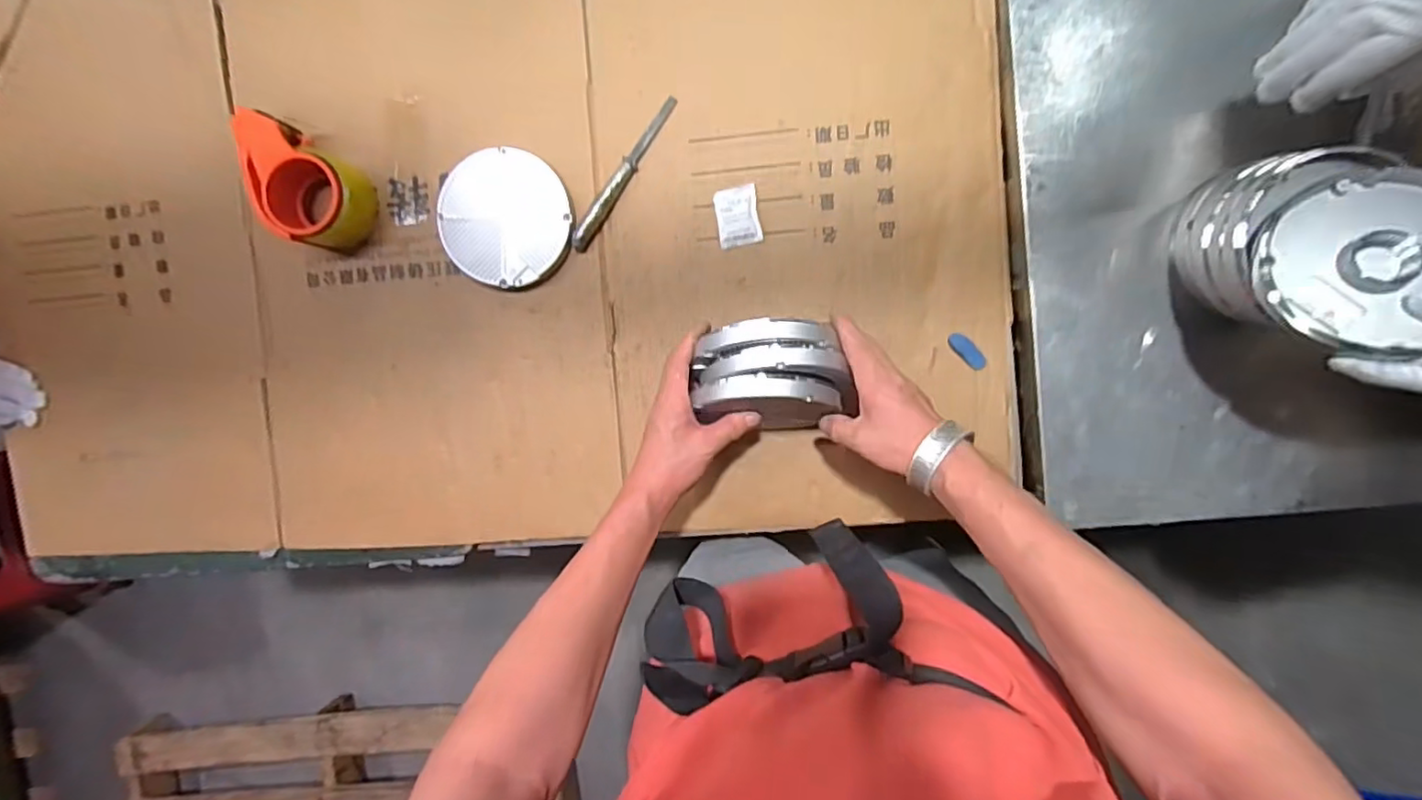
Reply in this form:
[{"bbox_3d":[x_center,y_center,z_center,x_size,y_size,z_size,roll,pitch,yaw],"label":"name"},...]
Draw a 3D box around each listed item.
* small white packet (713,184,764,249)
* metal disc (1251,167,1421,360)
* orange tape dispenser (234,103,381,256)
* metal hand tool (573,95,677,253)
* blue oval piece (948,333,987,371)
[{"bbox_3d":[0.028,-0.188,0.629,0.043,0.008,0.059,-9,93,6],"label":"small white packet"},{"bbox_3d":[0.487,-0.105,0.446,0.135,0.018,0.128,-3,81,21],"label":"metal disc"},{"bbox_3d":[-0.424,-0.220,0.638,0.143,0.064,0.095,32,98,2],"label":"orange tape dispenser"},{"bbox_3d":[-0.092,-0.234,0.634,0.017,0.009,0.180,33,92,-11],"label":"metal hand tool"},{"bbox_3d":[0.259,-0.049,0.618,0.019,0.009,0.047,-44,89,6],"label":"blue oval piece"}]

